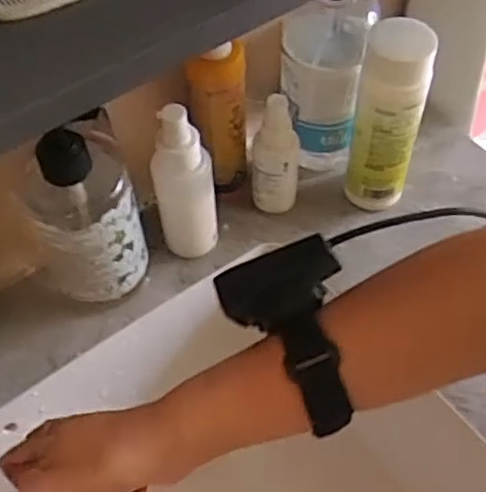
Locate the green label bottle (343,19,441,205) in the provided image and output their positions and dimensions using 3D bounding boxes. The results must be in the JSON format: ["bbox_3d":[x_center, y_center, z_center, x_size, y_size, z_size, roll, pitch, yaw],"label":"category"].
[{"bbox_3d":[0.103,-0.085,0.492,0.045,0.157,0.040,14,55,10],"label":"green label bottle"}]

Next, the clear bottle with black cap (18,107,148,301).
[{"bbox_3d":[-0.104,-0.016,0.451,0.068,0.147,0.057,-20,56,-13],"label":"clear bottle with black cap"}]

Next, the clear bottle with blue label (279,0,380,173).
[{"bbox_3d":[0.058,-0.119,0.517,0.062,0.142,0.053,11,55,8],"label":"clear bottle with blue label"}]

